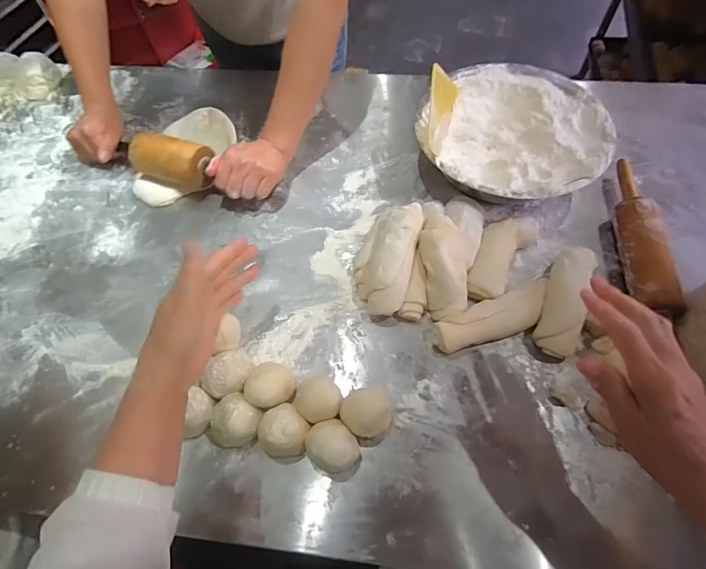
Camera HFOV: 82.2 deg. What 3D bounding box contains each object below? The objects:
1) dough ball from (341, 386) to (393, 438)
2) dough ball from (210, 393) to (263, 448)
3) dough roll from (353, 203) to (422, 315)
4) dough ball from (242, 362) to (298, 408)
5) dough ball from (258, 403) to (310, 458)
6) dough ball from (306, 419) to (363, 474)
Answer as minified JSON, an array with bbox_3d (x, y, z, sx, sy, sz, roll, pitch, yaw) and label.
[{"bbox_3d":[0.015,0.149,0.464,0.056,0.047,0.048,1,61,3],"label":"dough ball"},{"bbox_3d":[-0.134,0.157,0.462,0.054,0.050,0.053,-1,61,2],"label":"dough ball"},{"bbox_3d":[0.043,-0.040,0.550,0.077,0.078,0.152,12,62,9],"label":"dough roll"},{"bbox_3d":[-0.097,0.122,0.480,0.055,0.052,0.044,-19,62,-9],"label":"dough ball"},{"bbox_3d":[-0.076,0.167,0.455,0.051,0.053,0.057,-41,66,-18],"label":"dough ball"},{"bbox_3d":[-0.022,0.179,0.443,0.051,0.059,0.051,-1,61,2],"label":"dough ball"}]

